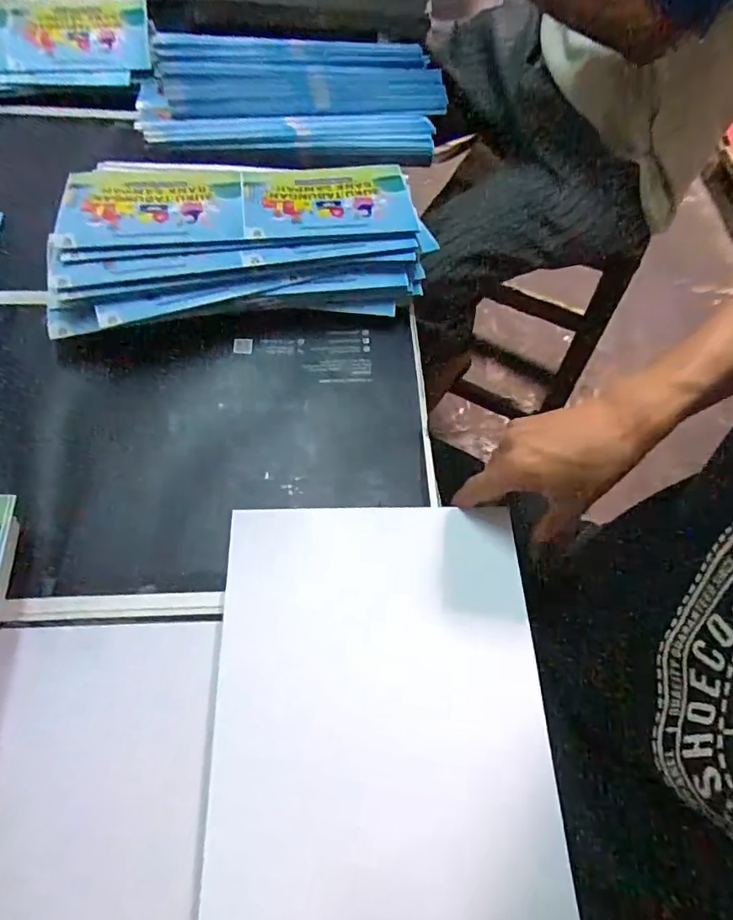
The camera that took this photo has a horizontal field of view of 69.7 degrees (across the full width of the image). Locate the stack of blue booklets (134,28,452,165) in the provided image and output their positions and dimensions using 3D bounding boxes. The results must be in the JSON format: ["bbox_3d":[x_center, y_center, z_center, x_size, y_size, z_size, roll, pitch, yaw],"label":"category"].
[{"bbox_3d":[-0.081,-0.399,0.571,0.319,0.052,0.165,-5,64,-5],"label":"stack of blue booklets"}]

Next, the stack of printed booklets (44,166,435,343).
[{"bbox_3d":[-0.112,-0.210,0.483,0.321,0.064,0.194,-9,65,-7],"label":"stack of printed booklets"}]

